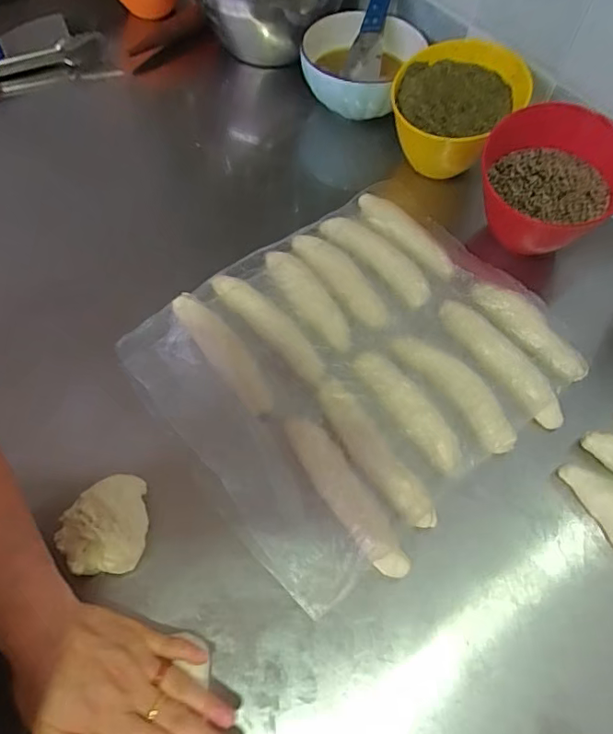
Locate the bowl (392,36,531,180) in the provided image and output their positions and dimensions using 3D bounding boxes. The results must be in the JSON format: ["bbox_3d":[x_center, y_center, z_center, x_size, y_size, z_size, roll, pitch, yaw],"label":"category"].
[{"bbox_3d":[0.187,-0.341,0.688,0.156,0.104,0.173,31,66,14],"label":"bowl"}]

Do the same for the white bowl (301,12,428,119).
[{"bbox_3d":[0.070,-0.434,0.744,0.159,0.078,0.174,2,63,0],"label":"white bowl"}]

